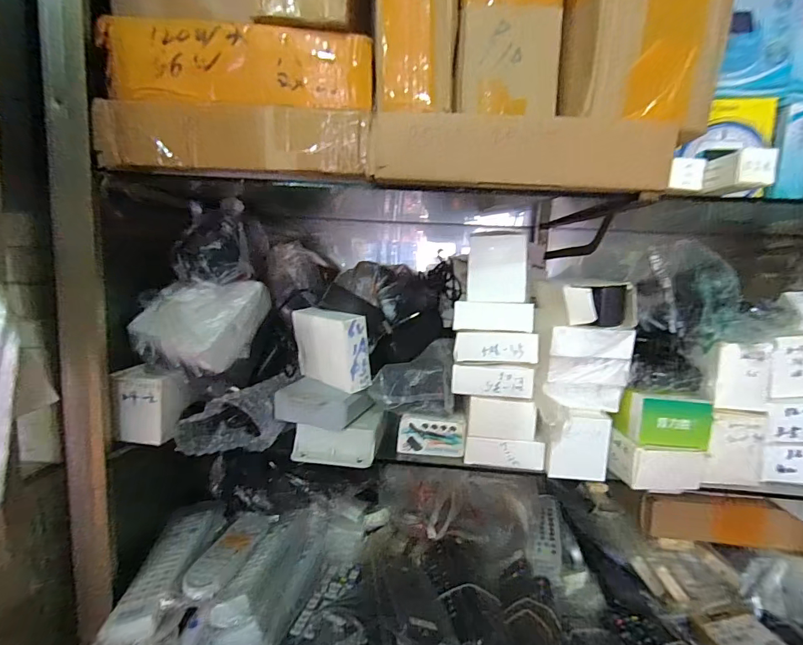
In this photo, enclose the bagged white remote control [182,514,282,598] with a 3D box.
[{"bbox_3d":[-0.201,0.265,0.488,0.049,0.022,0.163,3,7,5],"label":"bagged white remote control"}]

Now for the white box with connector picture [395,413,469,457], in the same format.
[{"bbox_3d":[0.032,0.119,0.438,0.069,0.040,0.019,3,7,9],"label":"white box with connector picture"}]

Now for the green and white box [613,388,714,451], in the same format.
[{"bbox_3d":[0.255,0.092,0.404,0.069,0.047,0.041,1,7,-7],"label":"green and white box"}]

